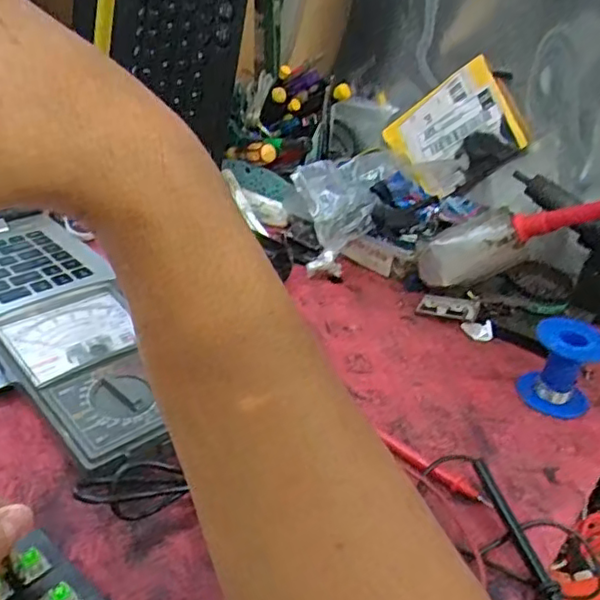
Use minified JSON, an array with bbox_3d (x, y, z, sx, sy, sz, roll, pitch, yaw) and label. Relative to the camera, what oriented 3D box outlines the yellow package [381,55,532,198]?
[{"bbox_3d":[0.164,-0.182,0.691,0.020,0.136,0.109,-2,64,-51],"label":"yellow package"}]

